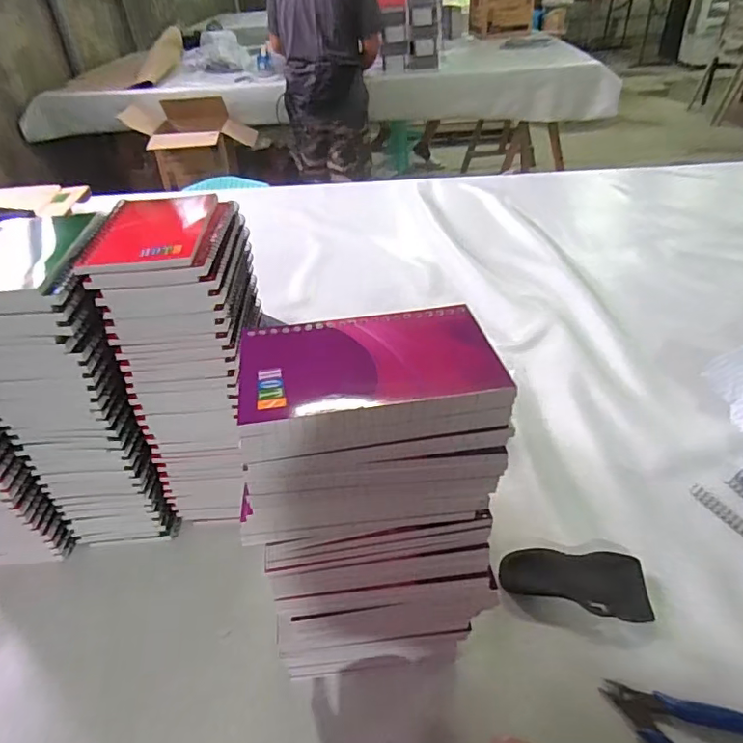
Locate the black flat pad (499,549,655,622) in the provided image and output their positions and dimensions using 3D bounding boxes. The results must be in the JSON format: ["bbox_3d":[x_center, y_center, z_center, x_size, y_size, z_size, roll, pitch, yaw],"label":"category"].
[{"bbox_3d":[0.172,0.179,0.451,0.119,0.019,0.058,-2,39,3],"label":"black flat pad"}]

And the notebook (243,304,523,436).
[{"bbox_3d":[-0.002,-0.005,0.277,0.127,0.012,0.079,-9,40,-6],"label":"notebook"}]

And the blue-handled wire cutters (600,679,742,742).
[{"bbox_3d":[0.219,0.250,0.365,0.115,0.013,0.084,26,48,32],"label":"blue-handled wire cutters"}]

